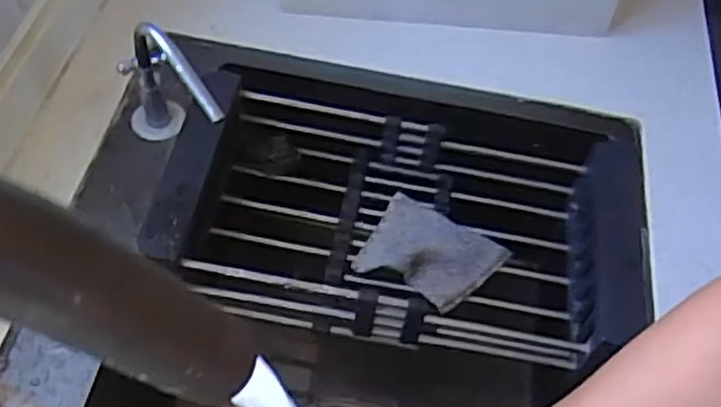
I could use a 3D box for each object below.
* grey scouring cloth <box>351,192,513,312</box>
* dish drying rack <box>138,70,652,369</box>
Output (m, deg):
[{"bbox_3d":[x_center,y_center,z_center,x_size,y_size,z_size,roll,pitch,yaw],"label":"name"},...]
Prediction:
[{"bbox_3d":[0.062,0.041,0.633,0.108,0.025,0.085,27,57,11],"label":"grey scouring cloth"},{"bbox_3d":[0.035,0.013,0.628,0.377,0.087,0.198,12,55,1],"label":"dish drying rack"}]

